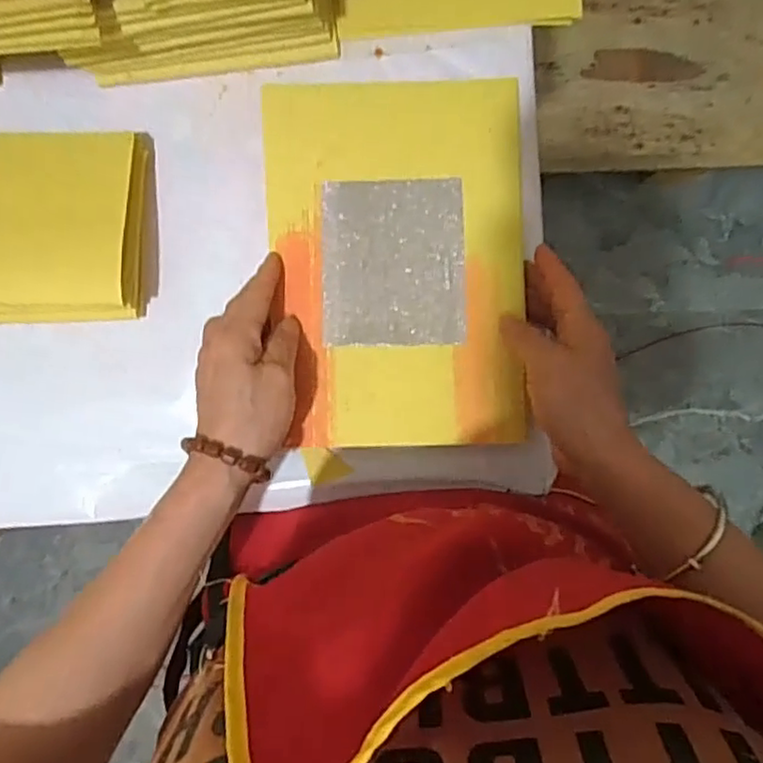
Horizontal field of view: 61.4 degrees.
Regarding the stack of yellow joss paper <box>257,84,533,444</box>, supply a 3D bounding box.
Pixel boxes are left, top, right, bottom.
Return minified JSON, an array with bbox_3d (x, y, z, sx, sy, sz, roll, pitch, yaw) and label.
[{"bbox_3d":[0.012,-0.073,0.408,0.155,0.011,0.226,-3,90,1],"label":"stack of yellow joss paper"}]

